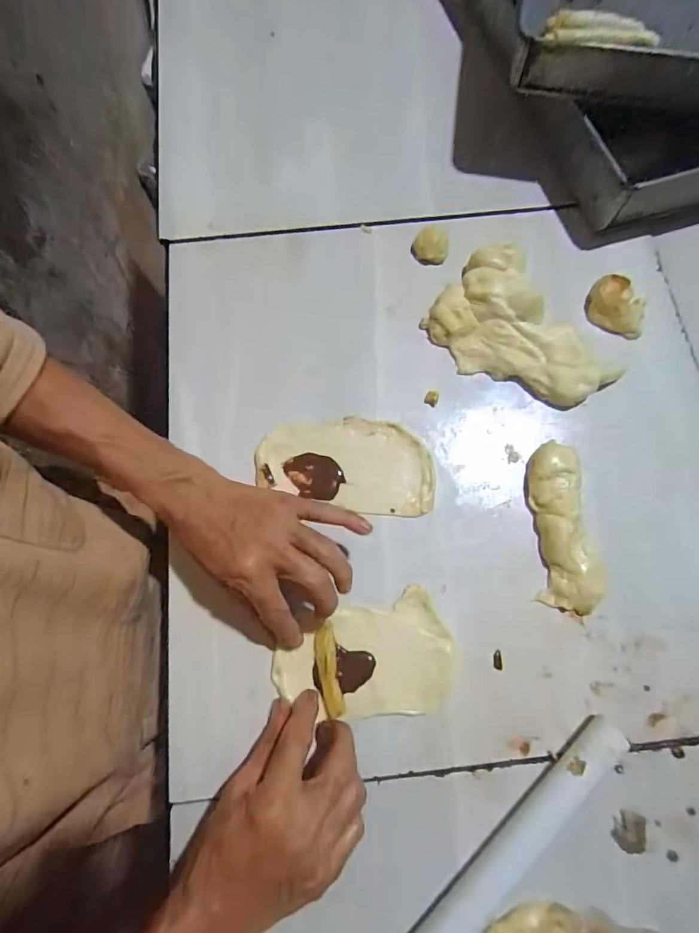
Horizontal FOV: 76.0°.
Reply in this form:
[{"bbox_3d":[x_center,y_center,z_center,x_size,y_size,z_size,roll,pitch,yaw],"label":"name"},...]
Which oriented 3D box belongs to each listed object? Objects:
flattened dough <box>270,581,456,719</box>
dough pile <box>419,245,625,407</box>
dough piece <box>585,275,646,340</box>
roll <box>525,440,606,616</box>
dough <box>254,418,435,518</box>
[{"bbox_3d":[0.013,0.157,0.353,0.136,0.004,0.086,-17,74,-4],"label":"flattened dough"},{"bbox_3d":[0.151,-0.120,0.412,0.108,0.027,0.164,-33,76,-8],"label":"dough pile"},{"bbox_3d":[0.259,-0.157,0.428,0.057,0.018,0.047,28,76,9],"label":"dough piece"},{"bbox_3d":[0.177,0.048,0.369,0.049,0.023,0.134,1,74,2],"label":"roll"},{"bbox_3d":[-0.002,-0.004,0.397,0.154,0.008,0.081,8,74,3],"label":"dough"}]

